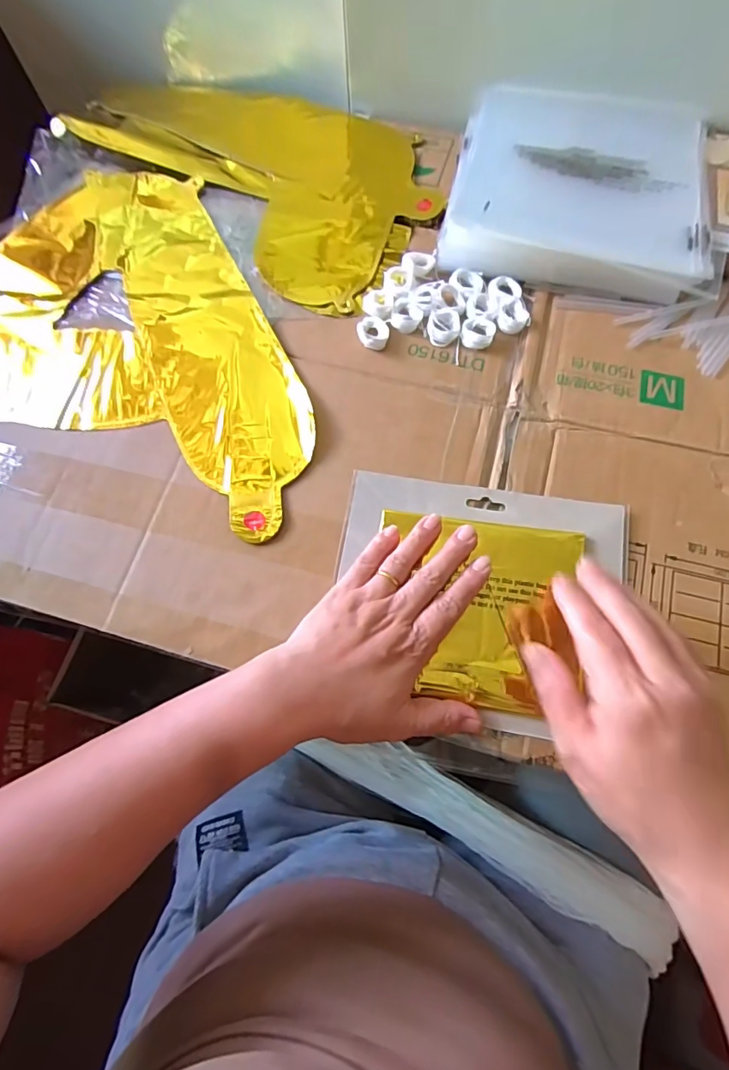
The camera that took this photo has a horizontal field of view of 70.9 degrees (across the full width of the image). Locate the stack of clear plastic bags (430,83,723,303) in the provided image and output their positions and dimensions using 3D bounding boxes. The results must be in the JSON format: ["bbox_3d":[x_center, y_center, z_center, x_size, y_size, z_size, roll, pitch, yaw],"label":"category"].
[{"bbox_3d":[0.198,-0.325,0.466,0.220,0.028,0.243,11,70,7],"label":"stack of clear plastic bags"}]

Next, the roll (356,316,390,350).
[{"bbox_3d":[0.008,-0.168,0.421,0.025,0.011,0.030,18,71,9],"label":"roll"}]

